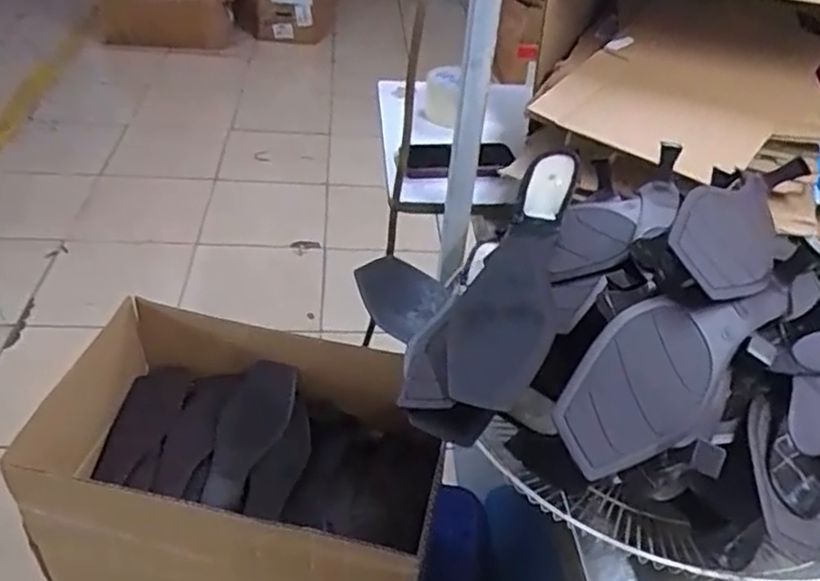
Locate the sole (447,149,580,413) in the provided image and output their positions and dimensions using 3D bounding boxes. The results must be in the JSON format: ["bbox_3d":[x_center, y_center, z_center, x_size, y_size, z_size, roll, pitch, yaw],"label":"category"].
[{"bbox_3d":[0.085,-0.015,0.574,0.091,0.030,0.244,-2,49,35],"label":"sole"}]

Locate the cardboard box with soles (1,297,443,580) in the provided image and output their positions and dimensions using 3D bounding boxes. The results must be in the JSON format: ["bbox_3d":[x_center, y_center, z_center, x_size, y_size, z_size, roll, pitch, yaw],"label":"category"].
[{"bbox_3d":[-0.199,0.270,0.917,0.453,0.352,0.307,12,39,7],"label":"cardboard box with soles"}]

